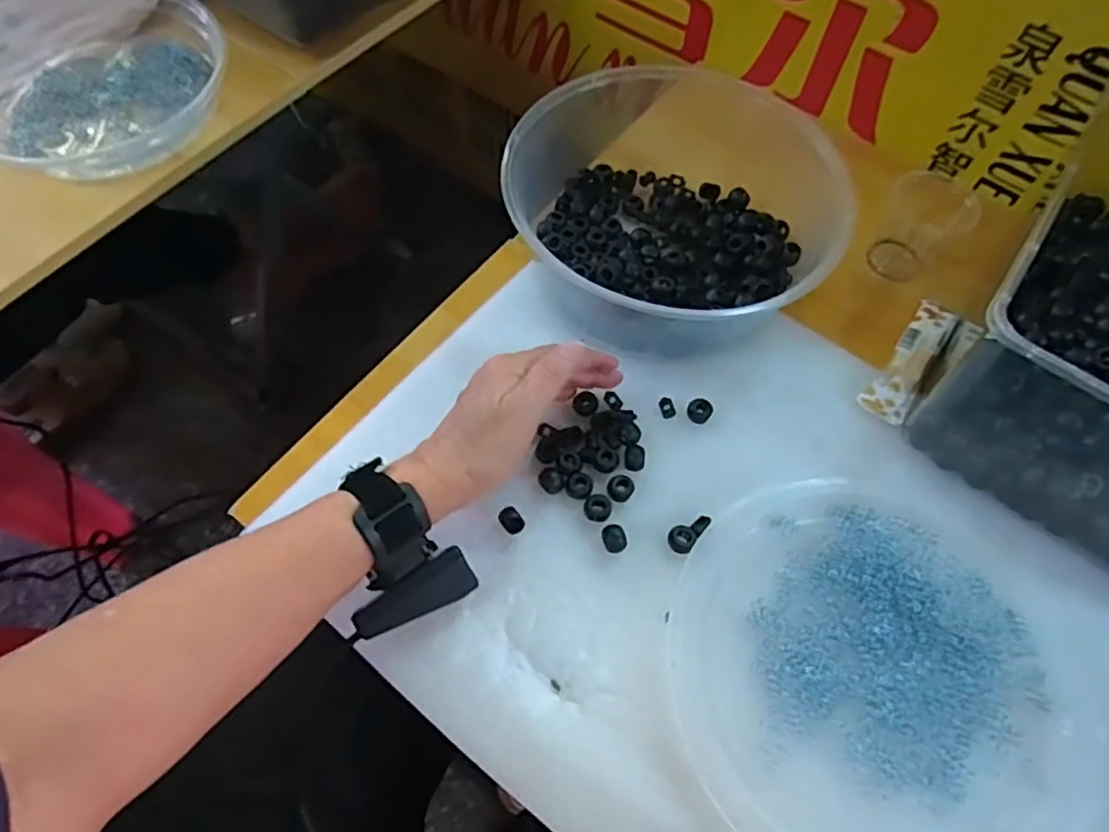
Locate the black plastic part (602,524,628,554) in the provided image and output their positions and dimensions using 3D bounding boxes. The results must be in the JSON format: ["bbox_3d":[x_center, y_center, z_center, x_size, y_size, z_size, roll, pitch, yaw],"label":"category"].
[{"bbox_3d":[0.040,0.080,0.423,0.015,0.011,0.017,-15,65,-9],"label":"black plastic part"}]

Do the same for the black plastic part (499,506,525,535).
[{"bbox_3d":[-0.028,0.069,0.425,0.013,0.011,0.018,-34,71,-16],"label":"black plastic part"}]

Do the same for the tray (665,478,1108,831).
[{"bbox_3d":[0.197,0.159,0.392,0.247,0.008,0.235,1,66,-2],"label":"tray"}]

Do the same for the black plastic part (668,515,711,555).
[{"bbox_3d":[0.089,0.076,0.427,0.018,0.011,0.033,37,68,15],"label":"black plastic part"}]

